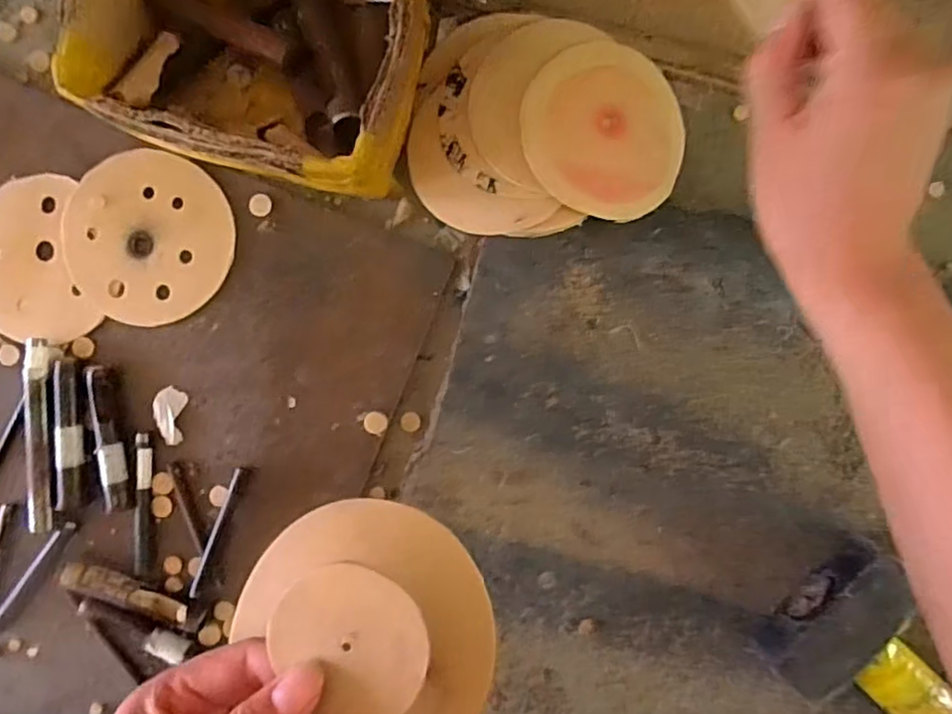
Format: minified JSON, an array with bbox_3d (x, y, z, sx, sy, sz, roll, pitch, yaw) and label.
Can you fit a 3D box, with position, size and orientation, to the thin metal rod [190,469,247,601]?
[{"bbox_3d":[-0.162,0.111,0.401,0.009,0.008,0.086,21,92,2],"label":"thin metal rod"}]

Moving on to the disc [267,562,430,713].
[{"bbox_3d":[-0.044,0.101,0.227,0.050,0.010,0.057,-42,89,2],"label":"disc"}]

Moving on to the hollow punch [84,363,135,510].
[{"bbox_3d":[-0.229,0.051,0.400,0.015,0.014,0.090,-8,91,2],"label":"hollow punch"}]

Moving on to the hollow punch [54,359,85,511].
[{"bbox_3d":[-0.253,0.049,0.401,0.015,0.012,0.092,0,91,2],"label":"hollow punch"}]

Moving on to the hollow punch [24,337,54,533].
[{"bbox_3d":[-0.272,0.049,0.400,0.017,0.014,0.119,0,91,2],"label":"hollow punch"}]

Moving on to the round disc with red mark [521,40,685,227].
[{"bbox_3d":[0.077,-0.135,0.382,0.100,0.006,0.100,1,87,-12],"label":"round disc with red mark"}]

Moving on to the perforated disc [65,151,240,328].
[{"bbox_3d":[-0.207,-0.075,0.401,0.105,0.006,0.103,0,91,2],"label":"perforated disc"}]

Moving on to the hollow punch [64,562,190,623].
[{"bbox_3d":[-0.221,0.149,0.401,0.076,0.016,0.015,26,92,2],"label":"hollow punch"}]

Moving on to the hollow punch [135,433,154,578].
[{"bbox_3d":[-0.210,0.093,0.402,0.010,0.009,0.088,3,91,2],"label":"hollow punch"}]

